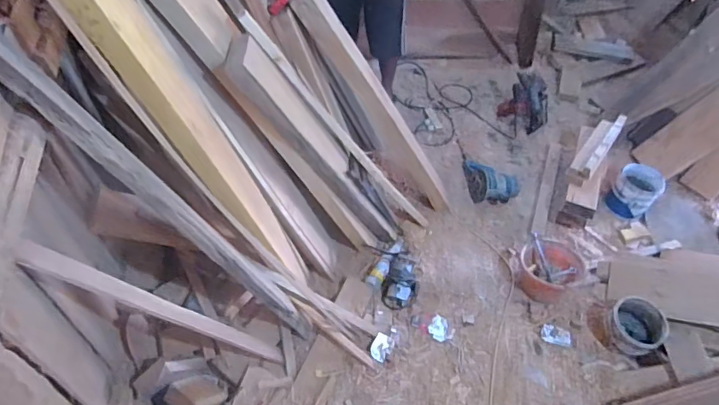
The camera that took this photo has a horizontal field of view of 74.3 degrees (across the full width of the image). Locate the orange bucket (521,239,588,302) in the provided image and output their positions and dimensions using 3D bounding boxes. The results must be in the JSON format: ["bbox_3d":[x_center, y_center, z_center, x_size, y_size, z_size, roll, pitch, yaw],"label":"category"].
[{"bbox_3d":[0.733,0.263,1.819,0.221,0.132,0.192,19,55,8],"label":"orange bucket"}]

